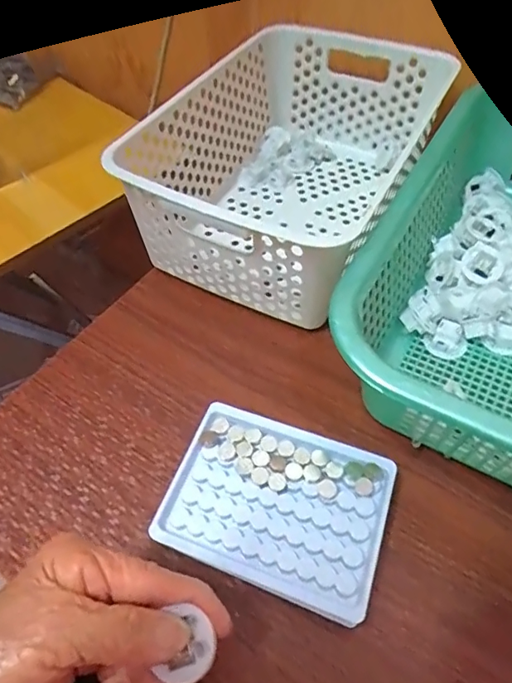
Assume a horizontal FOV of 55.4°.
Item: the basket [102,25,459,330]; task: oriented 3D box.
[{"bbox_3d":[0.033,-0.172,0.458,0.191,0.106,0.303,23,57,18],"label":"basket"}]

